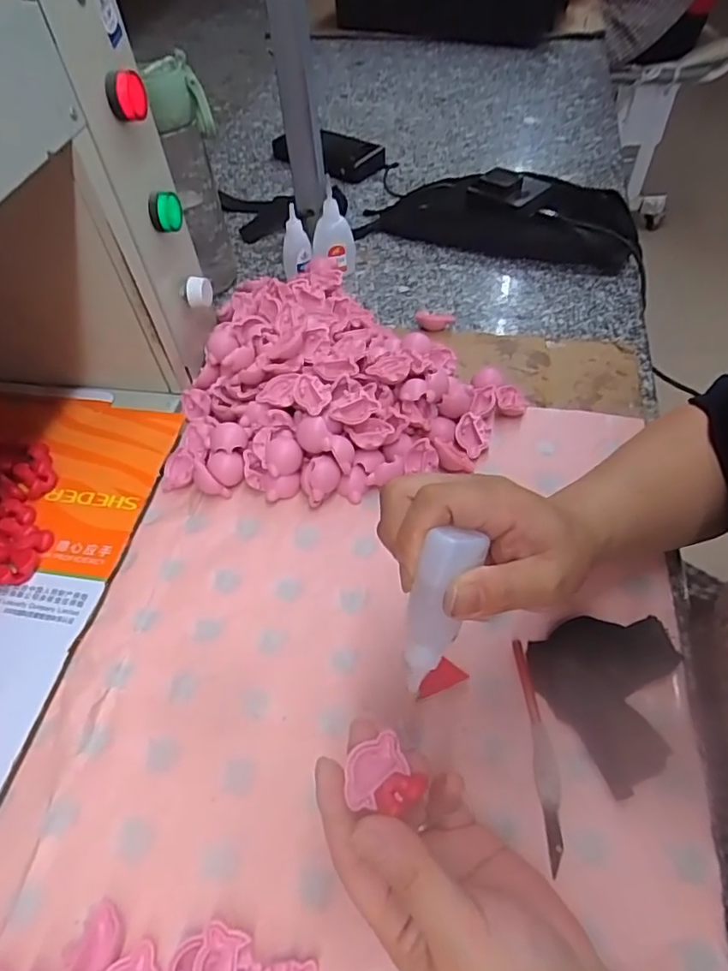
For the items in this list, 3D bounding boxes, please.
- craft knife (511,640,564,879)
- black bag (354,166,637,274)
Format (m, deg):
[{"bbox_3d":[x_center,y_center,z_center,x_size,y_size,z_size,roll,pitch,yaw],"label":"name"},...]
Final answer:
[{"bbox_3d":[0.099,0.144,0.321,0.013,0.009,0.114,-2,51,1],"label":"craft knife"},{"bbox_3d":[0.157,-0.327,0.685,0.316,0.047,0.139,13,53,13],"label":"black bag"}]

